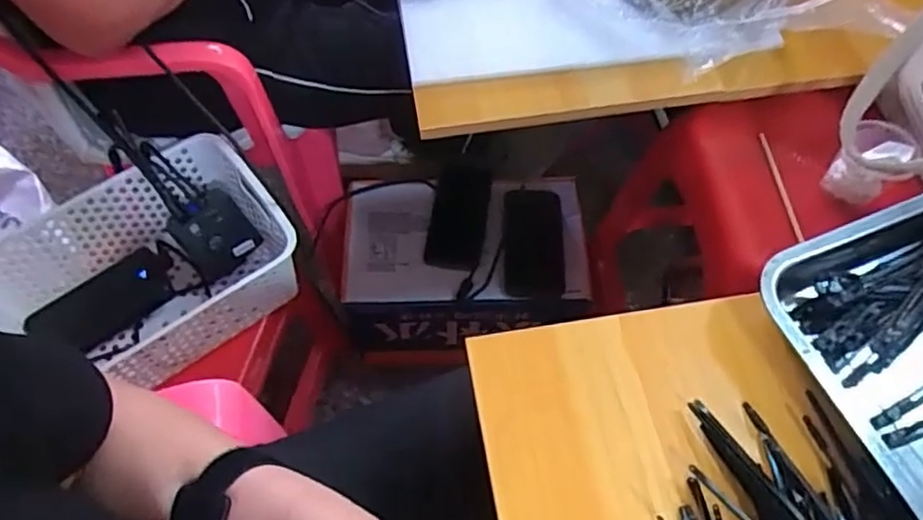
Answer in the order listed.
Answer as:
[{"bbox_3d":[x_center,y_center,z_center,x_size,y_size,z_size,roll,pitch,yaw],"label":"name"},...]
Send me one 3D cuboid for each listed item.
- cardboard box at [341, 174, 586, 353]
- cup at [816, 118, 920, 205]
[{"bbox_3d":[0.009,0.008,0.948,0.337,0.149,0.211,-1,61,-1],"label":"cardboard box"},{"bbox_3d":[0.371,-0.085,0.601,0.060,0.059,0.053,15,62,8],"label":"cup"}]

